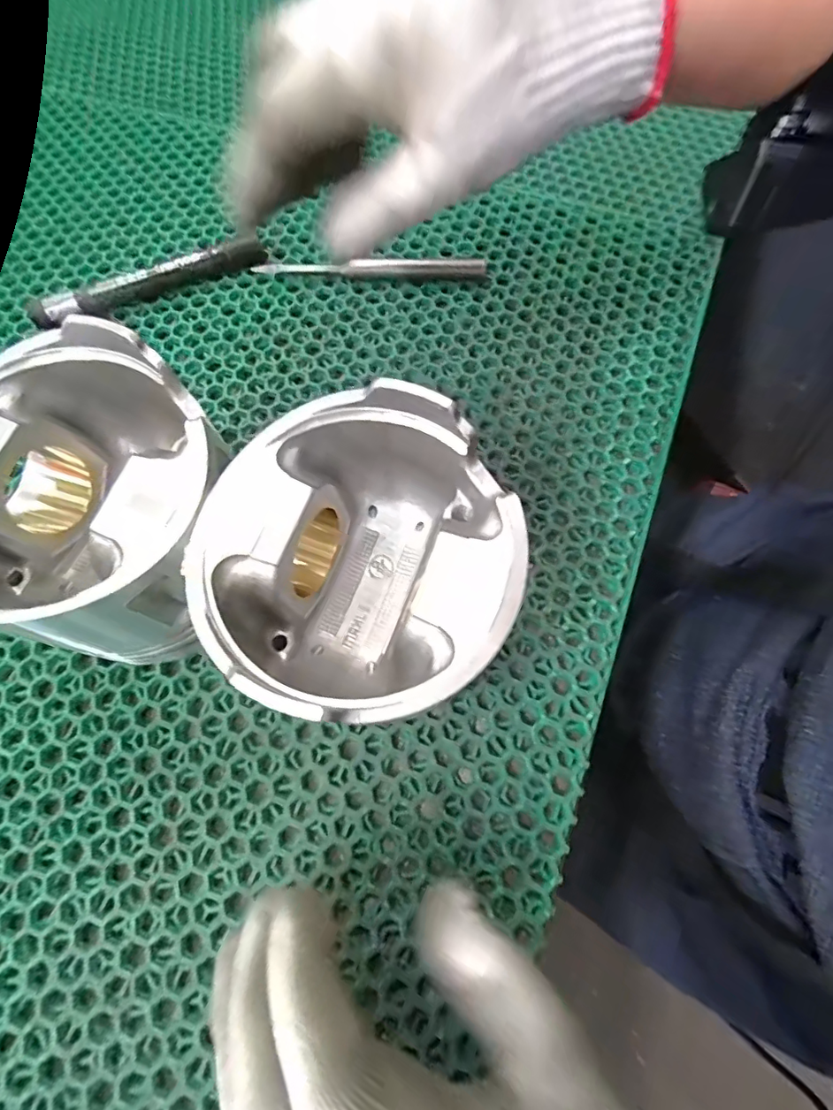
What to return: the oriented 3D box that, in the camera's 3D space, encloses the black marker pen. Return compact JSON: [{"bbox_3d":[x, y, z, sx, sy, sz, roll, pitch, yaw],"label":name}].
[{"bbox_3d":[-0.162,-0.167,0.313,0.140,0.017,0.012,-25,72,-9],"label":"black marker pen"}]

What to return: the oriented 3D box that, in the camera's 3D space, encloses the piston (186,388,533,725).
[{"bbox_3d":[-0.019,0.009,0.205,0.106,0.101,0.106,-20,72,-7],"label":"piston"}]

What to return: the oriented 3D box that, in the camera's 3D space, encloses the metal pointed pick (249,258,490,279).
[{"bbox_3d":[-0.029,-0.181,0.319,0.143,0.012,0.006,3,70,1],"label":"metal pointed pick"}]

